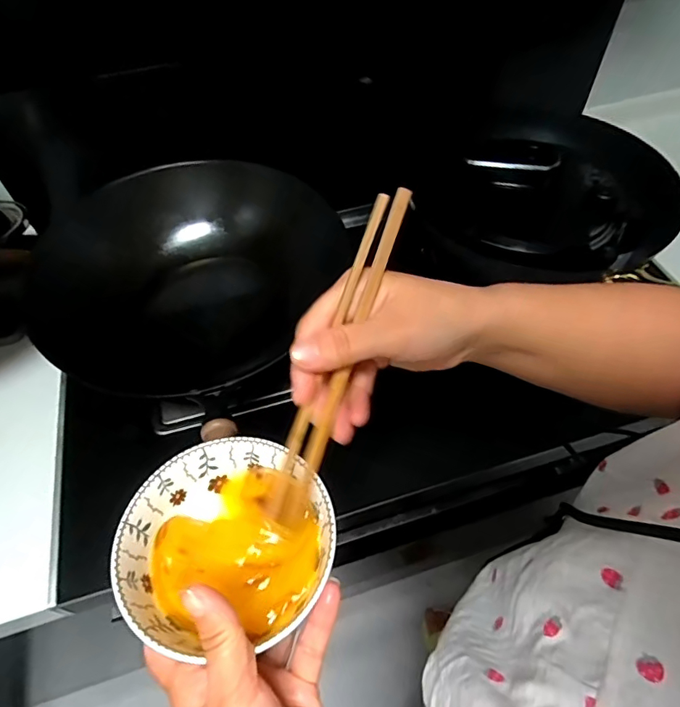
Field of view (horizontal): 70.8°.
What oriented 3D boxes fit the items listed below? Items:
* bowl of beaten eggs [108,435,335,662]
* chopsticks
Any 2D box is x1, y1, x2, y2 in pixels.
[{"bbox_3d":[-0.062,0.106,0.268,0.108,0.045,0.107,-1,54,2],"label":"bowl of beaten eggs"},{"bbox_3d":[-0.004,0.008,0.265,0.024,0.019,0.197,24,101,19],"label":"chopsticks"}]

